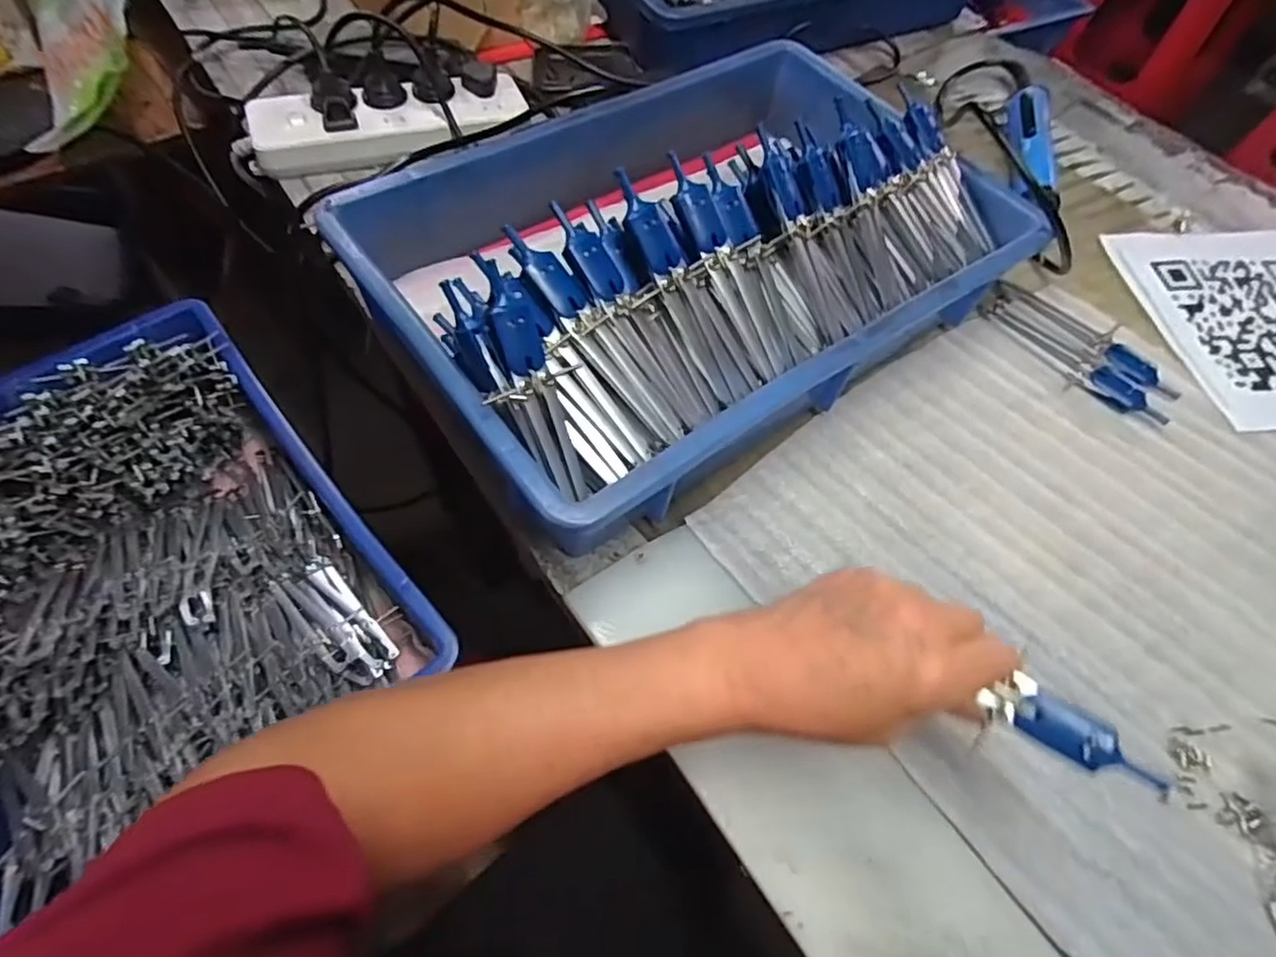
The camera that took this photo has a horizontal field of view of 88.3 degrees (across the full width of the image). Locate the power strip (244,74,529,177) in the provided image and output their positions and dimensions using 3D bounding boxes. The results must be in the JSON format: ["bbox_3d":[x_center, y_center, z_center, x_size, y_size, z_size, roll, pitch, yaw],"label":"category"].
[{"bbox_3d":[-0.207,-0.302,0.563,0.223,0.034,0.074,-15,60,-13],"label":"power strip"}]

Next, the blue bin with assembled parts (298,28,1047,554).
[{"bbox_3d":[0.042,-0.169,0.455,0.425,0.126,0.295,-32,65,-21],"label":"blue bin with assembled parts"}]

